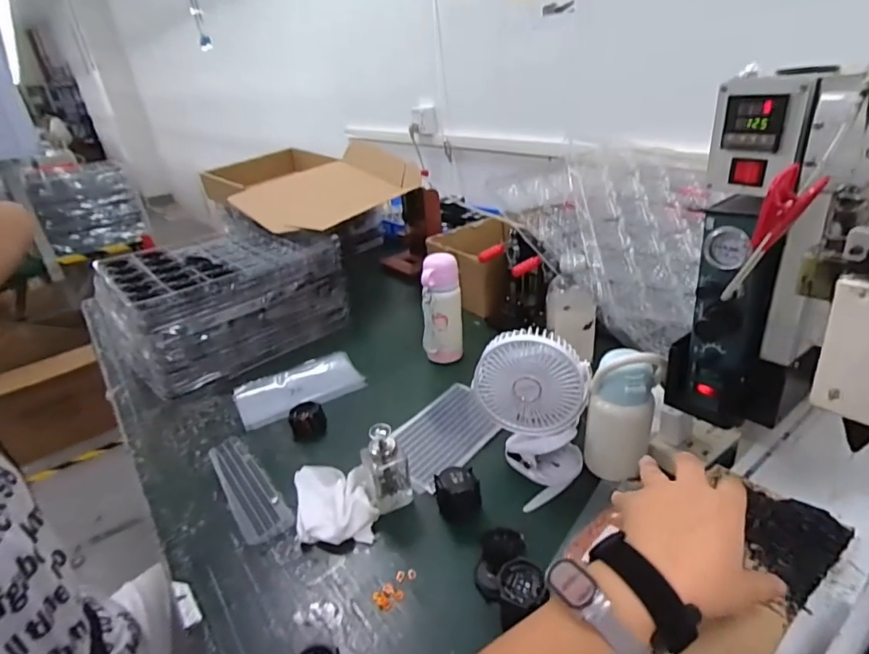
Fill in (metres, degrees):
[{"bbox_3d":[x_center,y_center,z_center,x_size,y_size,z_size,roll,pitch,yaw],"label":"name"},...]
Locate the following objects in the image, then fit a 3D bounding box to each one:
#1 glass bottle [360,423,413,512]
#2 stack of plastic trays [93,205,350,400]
[{"bbox_3d":[-0.066,0.182,0.669,0.062,0.110,0.052,-10,27,-8],"label":"glass bottle"},{"bbox_3d":[-0.502,-0.075,1.169,0.410,0.205,0.436,20,37,40],"label":"stack of plastic trays"}]

